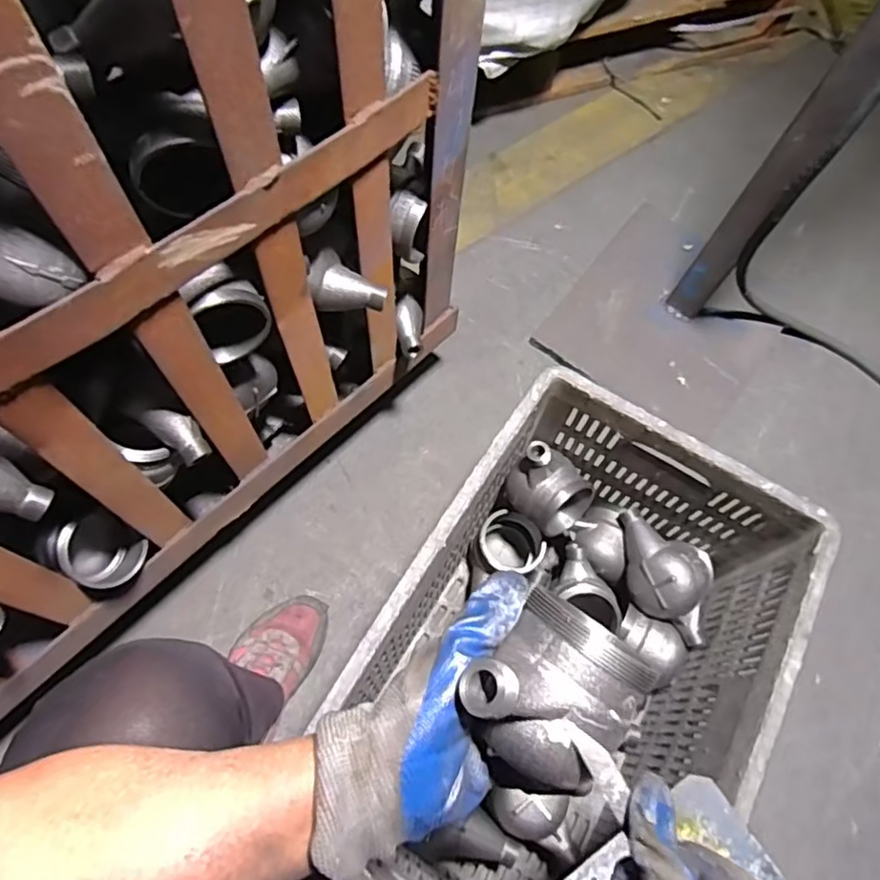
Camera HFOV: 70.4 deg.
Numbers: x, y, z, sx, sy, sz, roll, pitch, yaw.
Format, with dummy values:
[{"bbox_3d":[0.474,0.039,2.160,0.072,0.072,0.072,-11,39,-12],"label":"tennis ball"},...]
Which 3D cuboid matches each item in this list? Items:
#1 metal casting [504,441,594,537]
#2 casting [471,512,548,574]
[{"bbox_3d":[0.129,0.054,0.721,0.085,0.095,0.090,-39,74,-18],"label":"metal casting"},{"bbox_3d":[0.082,0.141,0.777,0.078,0.084,0.072,31,67,11],"label":"casting"}]

